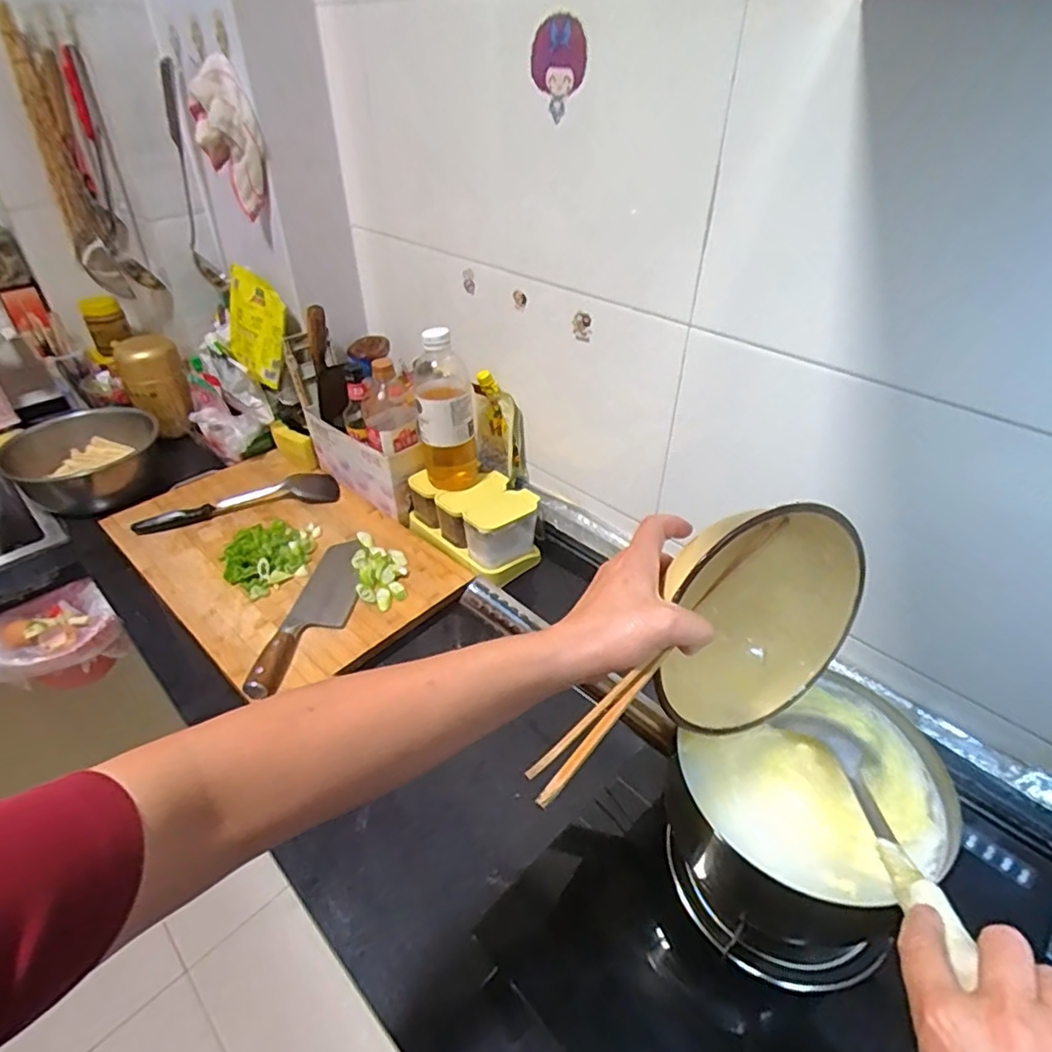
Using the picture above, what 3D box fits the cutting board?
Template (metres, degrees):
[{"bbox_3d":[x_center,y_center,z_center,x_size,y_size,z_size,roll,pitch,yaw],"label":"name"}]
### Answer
[{"bbox_3d":[-0.394,0.036,0.963,0.530,0.028,0.330,29,46,32],"label":"cutting board"}]

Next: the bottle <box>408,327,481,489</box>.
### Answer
[{"bbox_3d":[-0.120,-0.172,0.913,0.088,0.231,0.087,-7,39,-8],"label":"bottle"}]

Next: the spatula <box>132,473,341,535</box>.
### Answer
[{"bbox_3d":[-0.489,-0.045,1.048,0.323,0.024,0.087,-12,40,-15],"label":"spatula"}]

